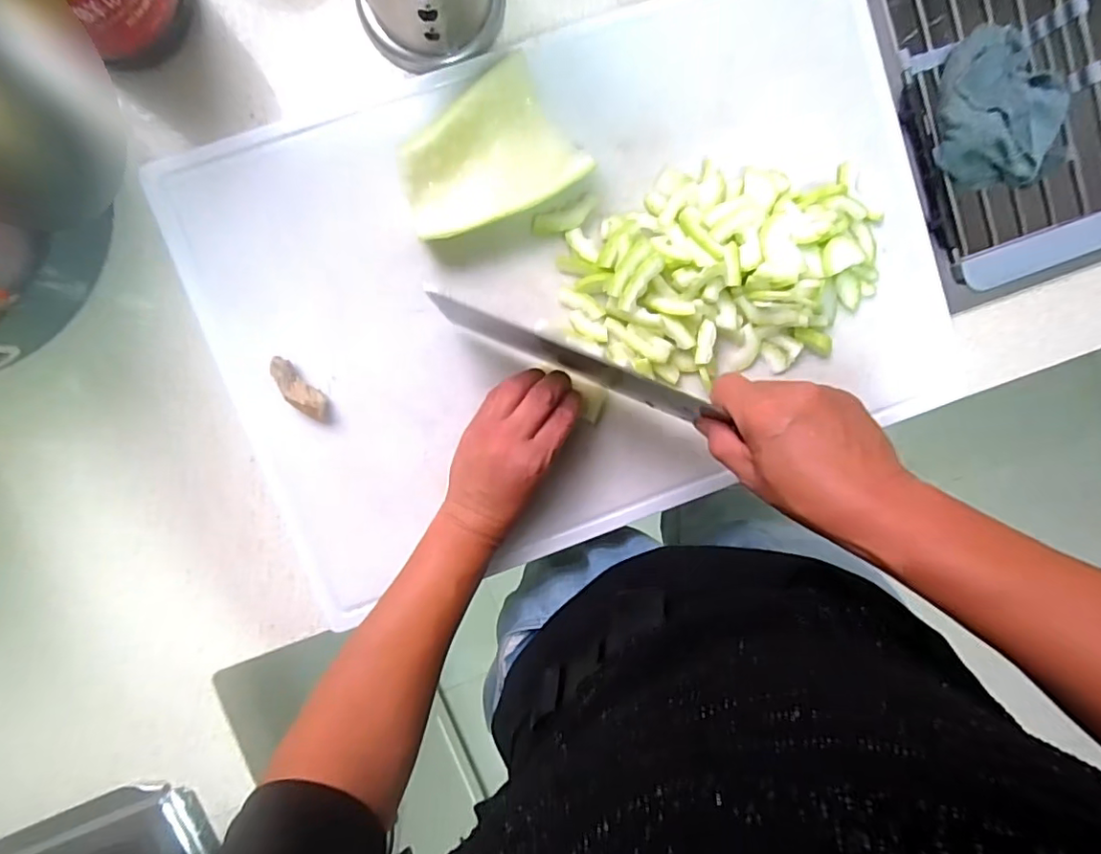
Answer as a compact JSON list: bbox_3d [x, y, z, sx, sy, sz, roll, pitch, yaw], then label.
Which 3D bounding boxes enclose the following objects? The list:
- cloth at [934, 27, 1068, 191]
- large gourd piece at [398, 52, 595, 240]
[{"bbox_3d":[0.441,-0.317,0.557,0.108,0.041,0.154,-19,97,-3],"label":"cloth"},{"bbox_3d":[-0.050,-0.196,0.425,0.128,0.030,0.095,-36,97,-1],"label":"large gourd piece"}]

